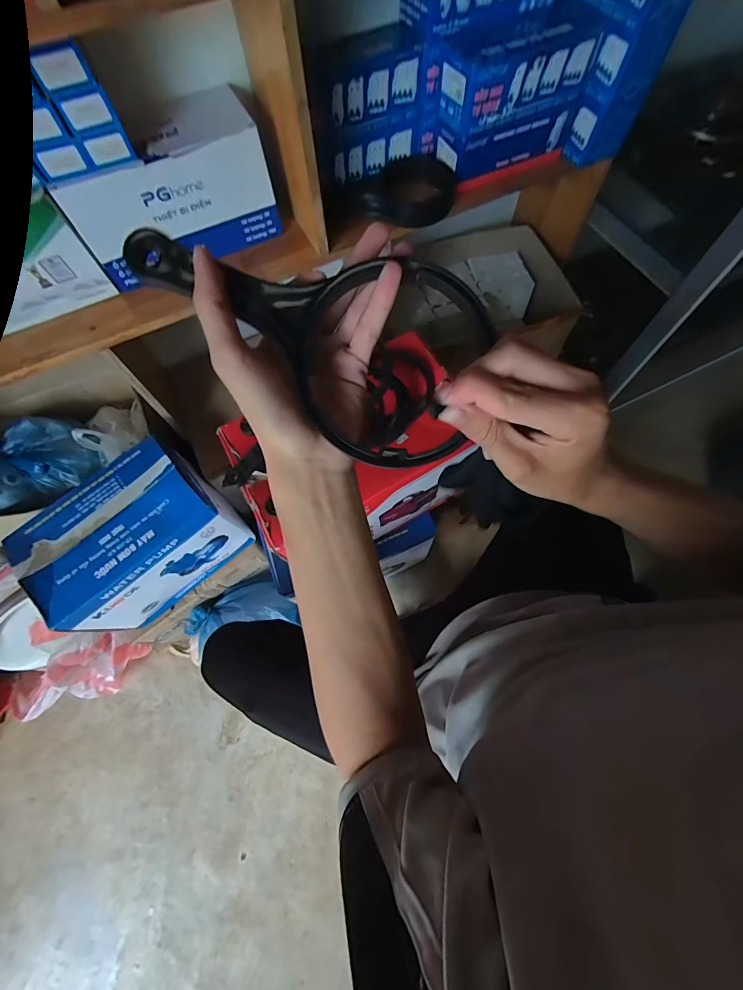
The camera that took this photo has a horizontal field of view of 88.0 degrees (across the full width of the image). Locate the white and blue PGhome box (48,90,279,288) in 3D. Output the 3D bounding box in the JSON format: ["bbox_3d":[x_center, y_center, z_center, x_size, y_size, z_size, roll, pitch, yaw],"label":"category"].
[{"bbox_3d":[-0.304,-0.465,0.590,0.282,0.145,0.123,-25,70,-8],"label":"white and blue PGhome box"}]

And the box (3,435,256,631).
[{"bbox_3d":[-0.459,0.087,0.785,0.319,0.251,0.205,-38,72,-12],"label":"box"}]

